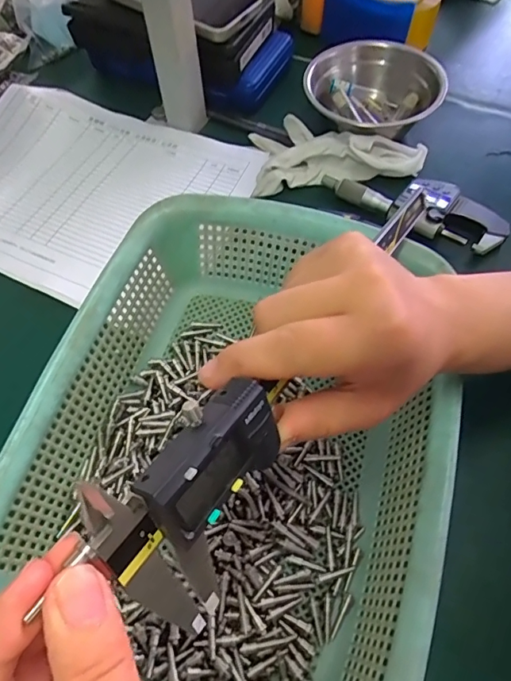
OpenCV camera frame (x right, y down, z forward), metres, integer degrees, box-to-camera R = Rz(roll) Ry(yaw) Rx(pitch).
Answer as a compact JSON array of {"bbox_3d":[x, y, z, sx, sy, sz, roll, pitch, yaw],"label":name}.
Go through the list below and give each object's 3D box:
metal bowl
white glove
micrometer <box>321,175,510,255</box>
[{"bbox_3d":[0.122,-0.243,0.474,0.139,0.055,0.108,-30,63,-15],"label":"metal bowl"},{"bbox_3d":[0.078,-0.185,0.464,0.161,0.033,0.081,-2,59,-1],"label":"white glove"},{"bbox_3d":[0.141,-0.120,0.428,0.162,0.030,0.052,21,62,12],"label":"micrometer"}]

